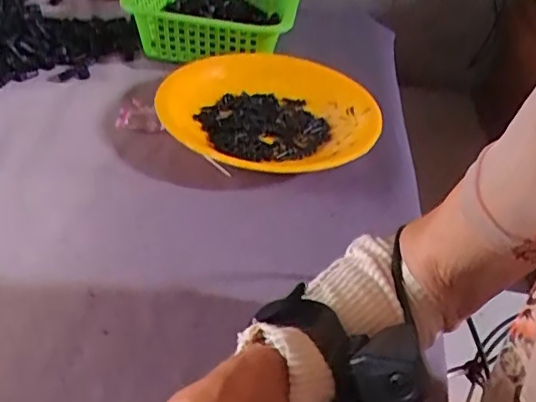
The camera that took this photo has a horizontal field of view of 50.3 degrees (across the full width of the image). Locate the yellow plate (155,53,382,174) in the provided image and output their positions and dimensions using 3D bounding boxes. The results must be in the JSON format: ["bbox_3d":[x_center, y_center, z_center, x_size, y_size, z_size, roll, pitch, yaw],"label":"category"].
[{"bbox_3d":[0.002,-0.102,0.650,0.231,0.042,0.243,5,39,-4],"label":"yellow plate"}]

